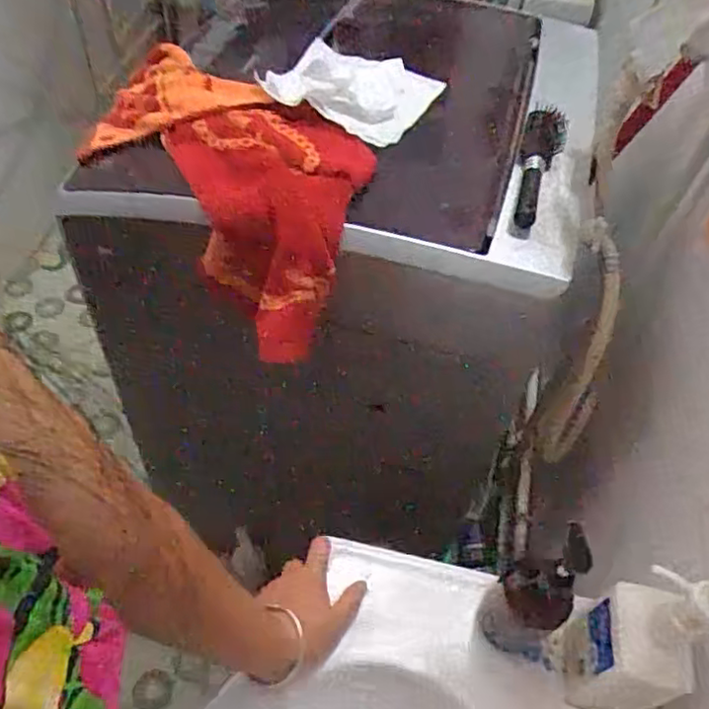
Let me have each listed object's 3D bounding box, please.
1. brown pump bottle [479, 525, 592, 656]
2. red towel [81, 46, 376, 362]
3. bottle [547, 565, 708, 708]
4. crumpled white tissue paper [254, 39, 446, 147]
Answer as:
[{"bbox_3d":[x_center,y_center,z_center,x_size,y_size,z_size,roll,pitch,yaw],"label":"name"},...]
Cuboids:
[{"bbox_3d":[0.159,0.217,0.590,0.064,0.156,0.068,-6,55,-9],"label":"brown pump bottle"},{"bbox_3d":[-0.149,-0.205,0.785,0.211,0.149,0.437,-35,64,-26],"label":"red towel"},{"bbox_3d":[0.232,0.242,0.555,0.068,0.194,0.087,7,54,1],"label":"bottle"},{"bbox_3d":[-0.003,-0.332,0.802,0.191,0.052,0.159,26,56,13],"label":"crumpled white tissue paper"}]

